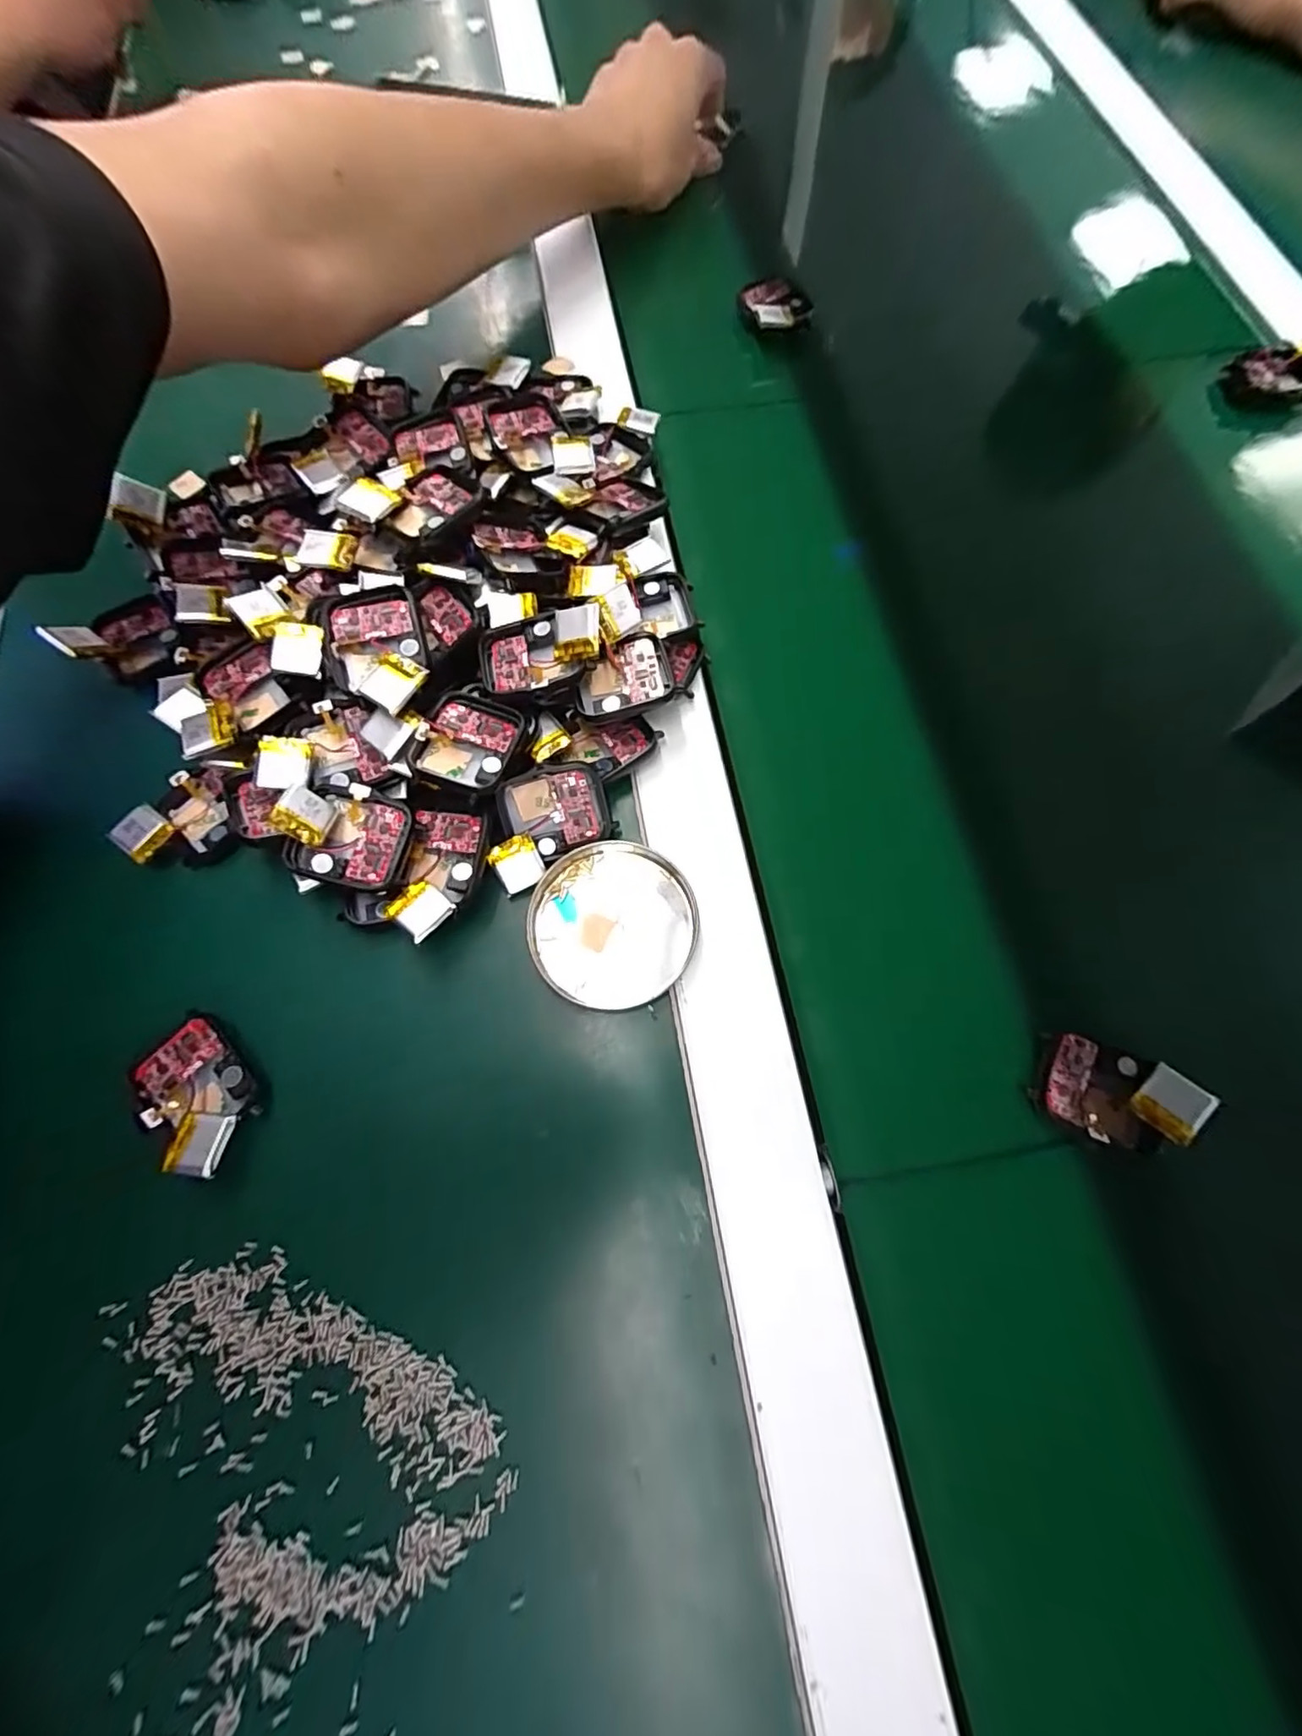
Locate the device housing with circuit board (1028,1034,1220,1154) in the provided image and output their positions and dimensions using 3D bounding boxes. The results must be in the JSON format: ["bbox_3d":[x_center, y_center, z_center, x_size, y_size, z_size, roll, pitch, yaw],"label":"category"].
[{"bbox_3d":[0.170,0.084,0.214,0.051,0.015,0.035,19,73,6],"label":"device housing with circuit board"}]

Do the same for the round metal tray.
[{"bbox_3d":[-0.016,0.023,0.237,0.067,0.009,0.065,0,72,0],"label":"round metal tray"}]

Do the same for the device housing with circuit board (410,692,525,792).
[{"bbox_3d":[-0.072,-0.050,0.232,0.035,0.013,0.042,14,72,4],"label":"device housing with circuit board"}]

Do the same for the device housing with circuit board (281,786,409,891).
[{"bbox_3d":[-0.115,-0.011,0.226,0.040,0.011,0.036,10,72,3],"label":"device housing with circuit board"}]

